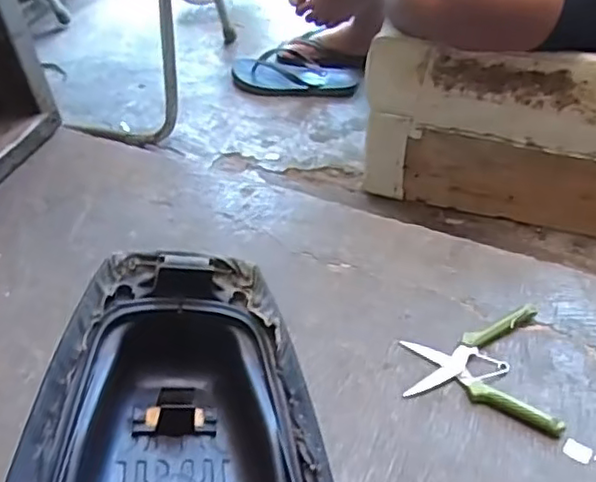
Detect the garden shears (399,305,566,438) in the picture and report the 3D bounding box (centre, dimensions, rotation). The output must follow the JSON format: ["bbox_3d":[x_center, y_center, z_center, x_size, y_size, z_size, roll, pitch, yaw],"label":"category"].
[{"bbox_3d":[0.194,0.136,0.691,0.150,0.020,0.147,0,47,2],"label":"garden shears"}]

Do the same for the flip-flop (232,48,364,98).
[{"bbox_3d":[-0.004,-0.356,1.346,0.269,0.040,0.112,6,48,8],"label":"flip-flop"}]

